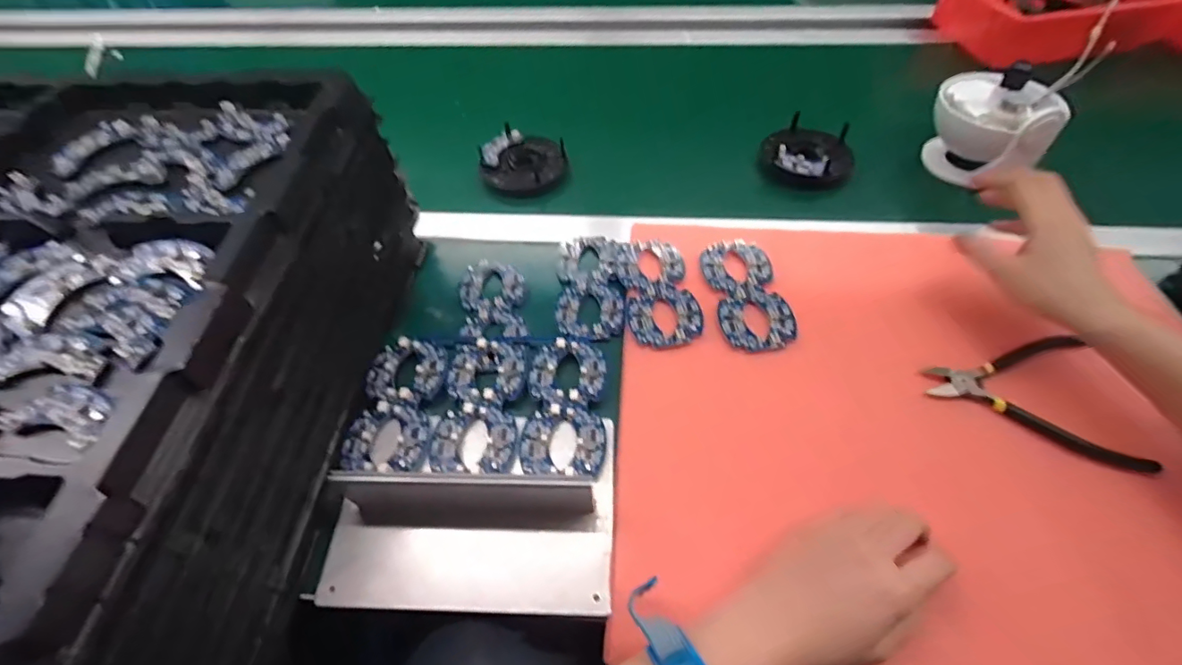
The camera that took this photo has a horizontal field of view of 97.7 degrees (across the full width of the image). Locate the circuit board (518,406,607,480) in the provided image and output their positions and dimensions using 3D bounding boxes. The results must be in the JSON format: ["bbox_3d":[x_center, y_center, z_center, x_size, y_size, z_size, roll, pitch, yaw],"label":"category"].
[{"bbox_3d":[-0.022,0.087,0.399,0.067,0.016,0.058,-8,54,-4],"label":"circuit board"}]

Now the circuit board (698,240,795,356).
[{"bbox_3d":[0.144,-0.038,0.480,0.063,0.006,0.126,-8,54,0],"label":"circuit board"}]

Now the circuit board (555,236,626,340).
[{"bbox_3d":[-0.002,-0.047,0.504,0.062,0.007,0.125,-3,54,0],"label":"circuit board"}]

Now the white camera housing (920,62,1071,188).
[{"bbox_3d":[0.442,-0.234,0.575,0.117,0.114,0.115,27,60,19],"label":"white camera housing"}]

